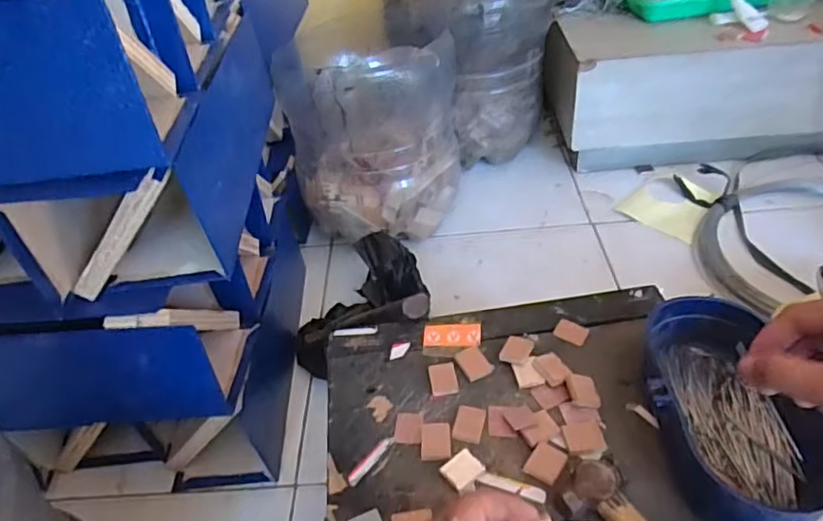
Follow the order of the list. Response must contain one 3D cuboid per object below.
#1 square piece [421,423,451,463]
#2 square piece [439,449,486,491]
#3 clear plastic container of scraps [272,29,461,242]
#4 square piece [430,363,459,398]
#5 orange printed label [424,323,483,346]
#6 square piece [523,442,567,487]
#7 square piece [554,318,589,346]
[{"bbox_3d":[0.017,0.123,0.401,0.020,0.006,0.027,-4,41,4],"label":"square piece"},{"bbox_3d":[0.033,0.136,0.381,0.025,0.005,0.020,-32,47,-26],"label":"square piece"},{"bbox_3d":[-0.054,-0.185,0.832,0.235,0.242,0.202,-4,41,4],"label":"clear plastic container of scraps"},{"bbox_3d":[0.024,0.088,0.437,0.020,0.005,0.028,-8,41,-1],"label":"square piece"},{"bbox_3d":[0.032,0.059,0.469,0.045,0.004,0.023,-2,41,6],"label":"orange printed label"},{"bbox_3d":[0.086,0.131,0.378,0.020,0.004,0.024,26,51,32],"label":"square piece"},{"bbox_3d":[0.126,0.056,0.463,0.024,0.004,0.020,20,48,28],"label":"square piece"}]

